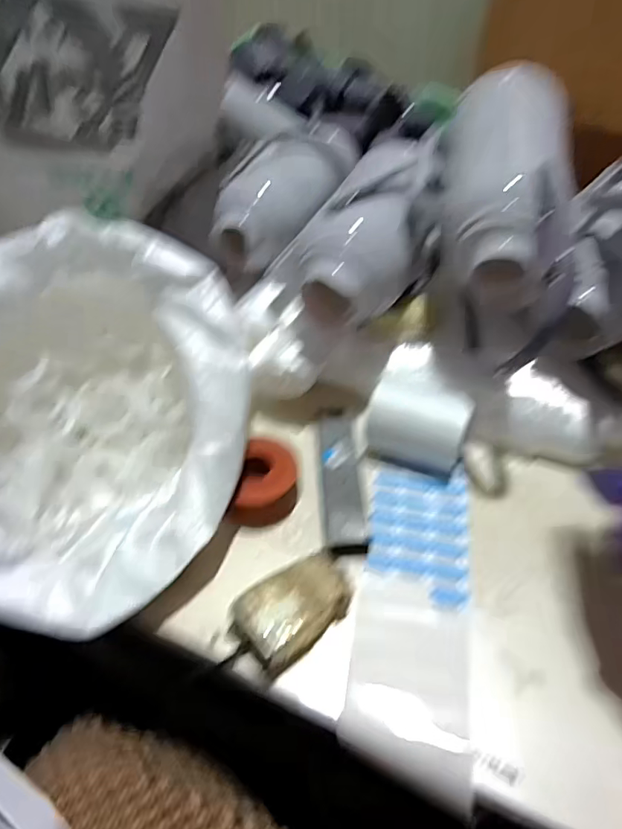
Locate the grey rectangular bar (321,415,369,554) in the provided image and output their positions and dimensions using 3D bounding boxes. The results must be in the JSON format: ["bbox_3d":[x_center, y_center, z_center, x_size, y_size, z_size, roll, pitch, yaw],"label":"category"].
[{"bbox_3d":[0.035,0.074,0.596,0.043,0.022,0.190,-2,45,-1],"label":"grey rectangular bar"}]

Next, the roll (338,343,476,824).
[{"bbox_3d":[0.119,0.102,0.542,0.127,0.086,0.451,7,45,8],"label":"roll"}]

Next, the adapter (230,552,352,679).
[{"bbox_3d":[-0.012,0.179,0.481,0.119,0.046,0.066,-34,54,-29],"label":"adapter"}]

